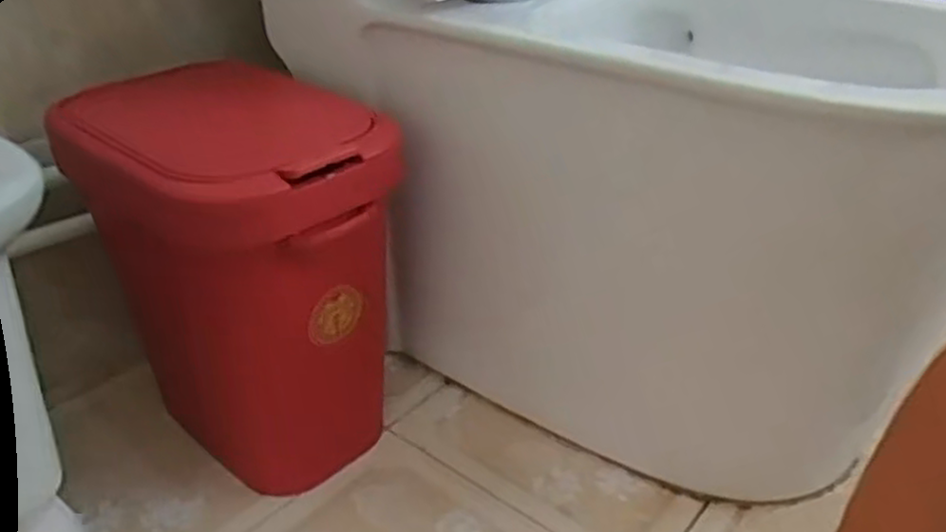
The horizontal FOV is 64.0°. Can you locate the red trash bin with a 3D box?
[{"bbox_3d":[-0.212,0.027,0.684,0.243,0.347,0.191,24,38,34],"label":"red trash bin"}]

